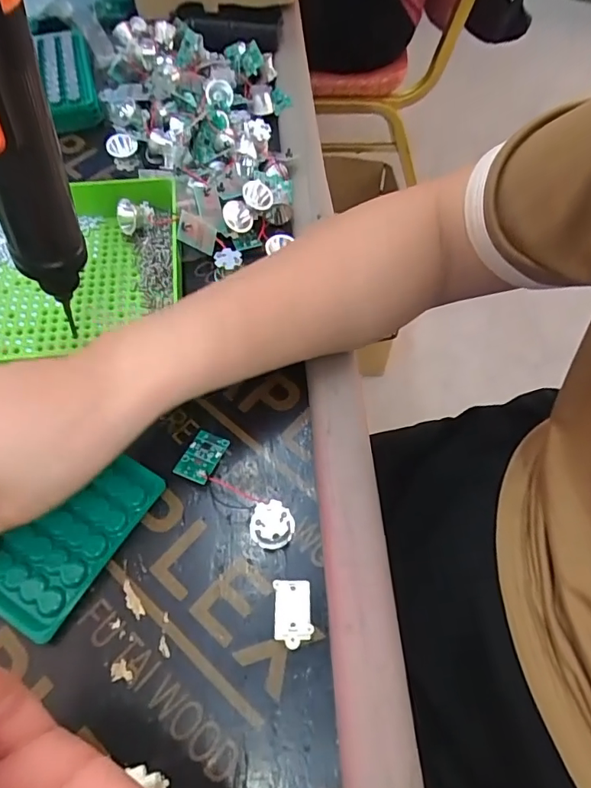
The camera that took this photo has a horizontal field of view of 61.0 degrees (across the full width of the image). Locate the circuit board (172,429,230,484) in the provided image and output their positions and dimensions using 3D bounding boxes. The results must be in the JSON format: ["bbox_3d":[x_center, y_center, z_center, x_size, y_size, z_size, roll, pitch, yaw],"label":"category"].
[{"bbox_3d":[-0.053,0.035,0.288,0.021,0.004,0.032,21,50,8],"label":"circuit board"}]

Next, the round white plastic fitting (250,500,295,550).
[{"bbox_3d":[-0.013,0.069,0.264,0.023,0.017,0.023,0,59,-1],"label":"round white plastic fitting"}]

